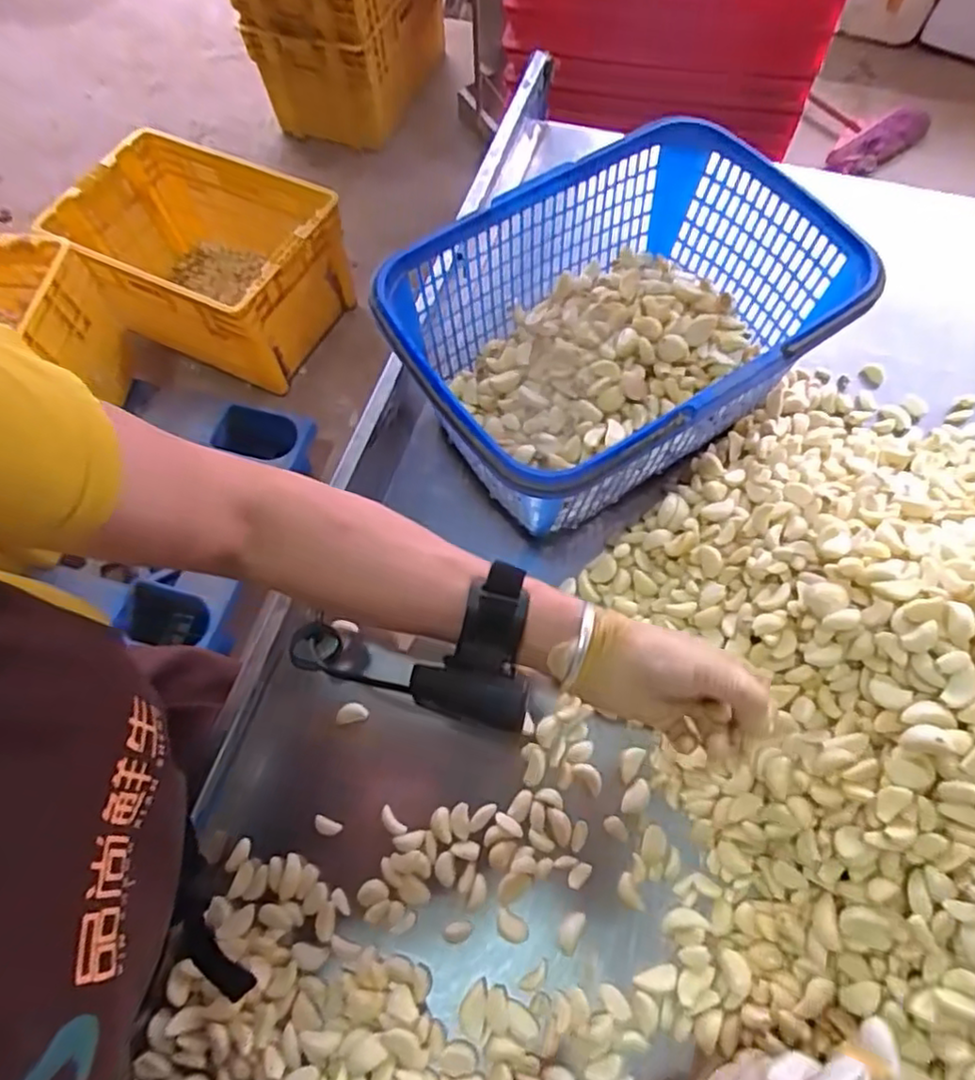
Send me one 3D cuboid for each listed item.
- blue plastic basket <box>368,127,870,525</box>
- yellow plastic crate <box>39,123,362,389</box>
[{"bbox_3d":[0.103,-0.162,0.521,0.327,0.137,0.230,-33,69,-12],"label":"blue plastic basket"},{"bbox_3d":[-0.685,-0.691,1.616,0.607,0.323,0.433,25,69,12],"label":"yellow plastic crate"}]

